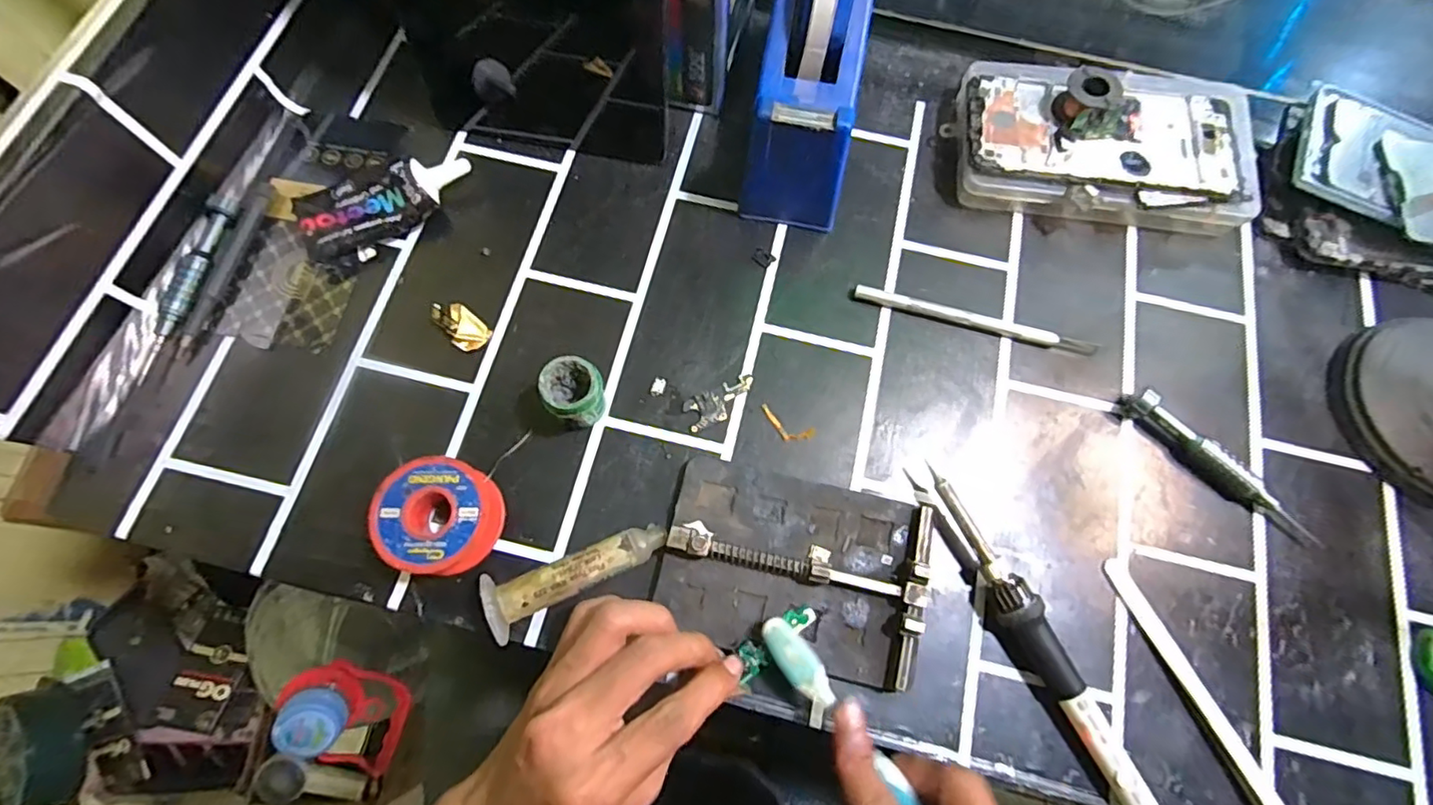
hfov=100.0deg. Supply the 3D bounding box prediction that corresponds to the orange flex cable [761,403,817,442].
[{"bbox_3d":[0.038,0.013,0.326,0.032,0.004,0.013,26,71,6],"label":"orange flex cable"}]

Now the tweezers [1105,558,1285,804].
[{"bbox_3d":[0.237,0.148,0.286,0.014,0.008,0.152,-22,73,-10],"label":"tweezers"}]

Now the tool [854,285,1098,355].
[{"bbox_3d":[0.150,-0.047,0.346,0.140,0.010,0.011,14,71,2],"label":"tool"}]

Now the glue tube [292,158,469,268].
[{"bbox_3d":[-0.194,-0.120,0.351,0.098,0.026,0.045,-27,74,-12],"label":"glue tube"}]

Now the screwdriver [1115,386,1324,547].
[{"bbox_3d":[0.269,0.035,0.321,0.114,0.017,0.012,43,74,11],"label":"screwdriver"}]

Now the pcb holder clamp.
[{"bbox_3d":[0.038,0.080,0.294,0.125,0.019,0.085,14,70,2],"label":"pcb holder clamp"}]

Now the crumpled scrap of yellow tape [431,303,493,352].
[{"bbox_3d":[-0.143,-0.044,0.336,0.019,0.011,0.032,-42,77,-15],"label":"crumpled scrap of yellow tape"}]

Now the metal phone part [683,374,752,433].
[{"bbox_3d":[0.003,0.000,0.329,0.042,0.004,0.018,-25,74,-11],"label":"metal phone part"}]

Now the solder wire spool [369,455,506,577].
[{"bbox_3d":[-0.135,0.055,0.292,0.051,0.028,0.052,1,71,-3],"label":"solder wire spool"}]

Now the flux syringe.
[{"bbox_3d":[-0.068,0.080,0.291,0.088,0.021,0.027,-27,74,-12],"label":"flux syringe"}]

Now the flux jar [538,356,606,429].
[{"bbox_3d":[-0.073,-0.004,0.311,0.029,0.037,0.028,1,71,-3],"label":"flux jar"}]

